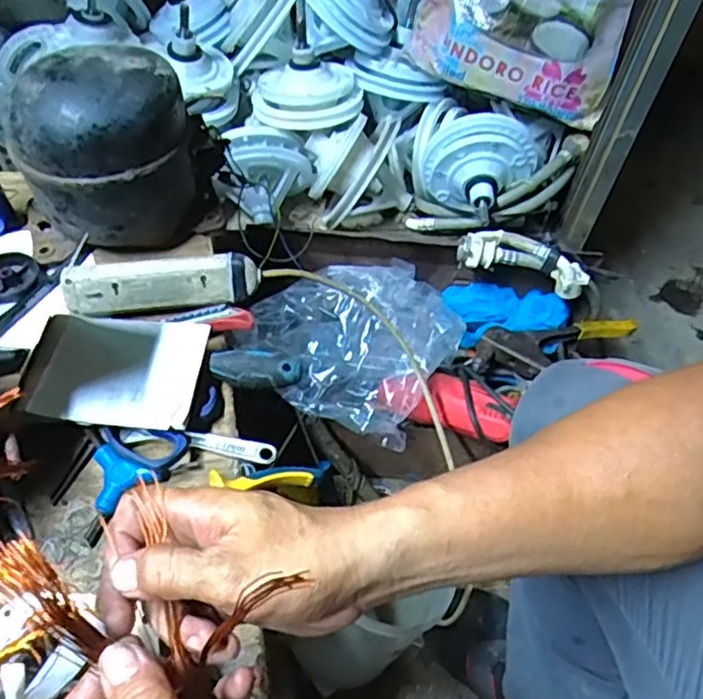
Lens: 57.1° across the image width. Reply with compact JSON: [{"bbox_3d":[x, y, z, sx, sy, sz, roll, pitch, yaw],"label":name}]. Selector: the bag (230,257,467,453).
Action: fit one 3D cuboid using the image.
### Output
[{"bbox_3d":[0.005,-0.019,0.758,0.205,0.126,0.239,25,56,15],"label":"bag"}]

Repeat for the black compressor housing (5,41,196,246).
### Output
[{"bbox_3d":[-0.223,-0.186,0.600,0.132,0.144,0.117,11,54,5],"label":"black compressor housing"}]

